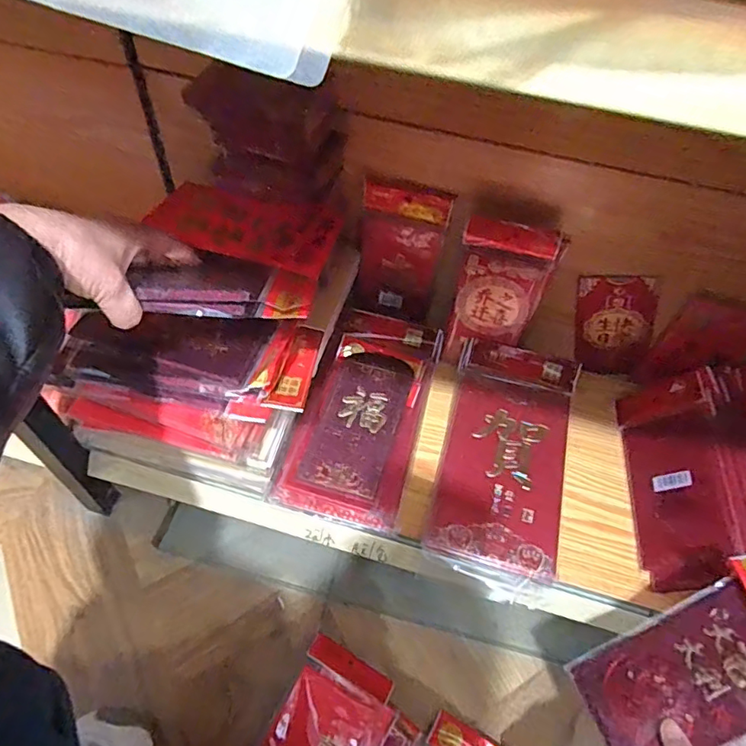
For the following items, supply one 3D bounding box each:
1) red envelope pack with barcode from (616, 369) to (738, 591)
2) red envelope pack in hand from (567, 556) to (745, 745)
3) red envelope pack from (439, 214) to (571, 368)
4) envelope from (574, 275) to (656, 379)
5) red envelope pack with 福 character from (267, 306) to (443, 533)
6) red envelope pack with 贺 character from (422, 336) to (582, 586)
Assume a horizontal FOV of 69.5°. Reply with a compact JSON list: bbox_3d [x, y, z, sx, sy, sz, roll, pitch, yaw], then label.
[{"bbox_3d":[0.325,0.110,0.580,0.014,0.096,0.231,35,49,-28],"label":"red envelope pack with barcode"},{"bbox_3d":[0.255,0.228,0.413,0.188,0.019,0.105,-34,38,14],"label":"red envelope pack in hand"},{"bbox_3d":[0.146,-0.083,0.623,0.102,0.188,0.020,12,40,7],"label":"red envelope pack"},{"bbox_3d":[0.292,-0.054,0.652,0.086,0.147,0.012,2,42,16],"label":"envelope"},{"bbox_3d":[-0.007,0.036,0.622,0.130,0.035,0.271,14,55,5],"label":"red envelope pack with 福 character"},{"bbox_3d":[0.149,0.084,0.596,0.129,0.032,0.259,15,55,6],"label":"red envelope pack with 贺 character"}]

